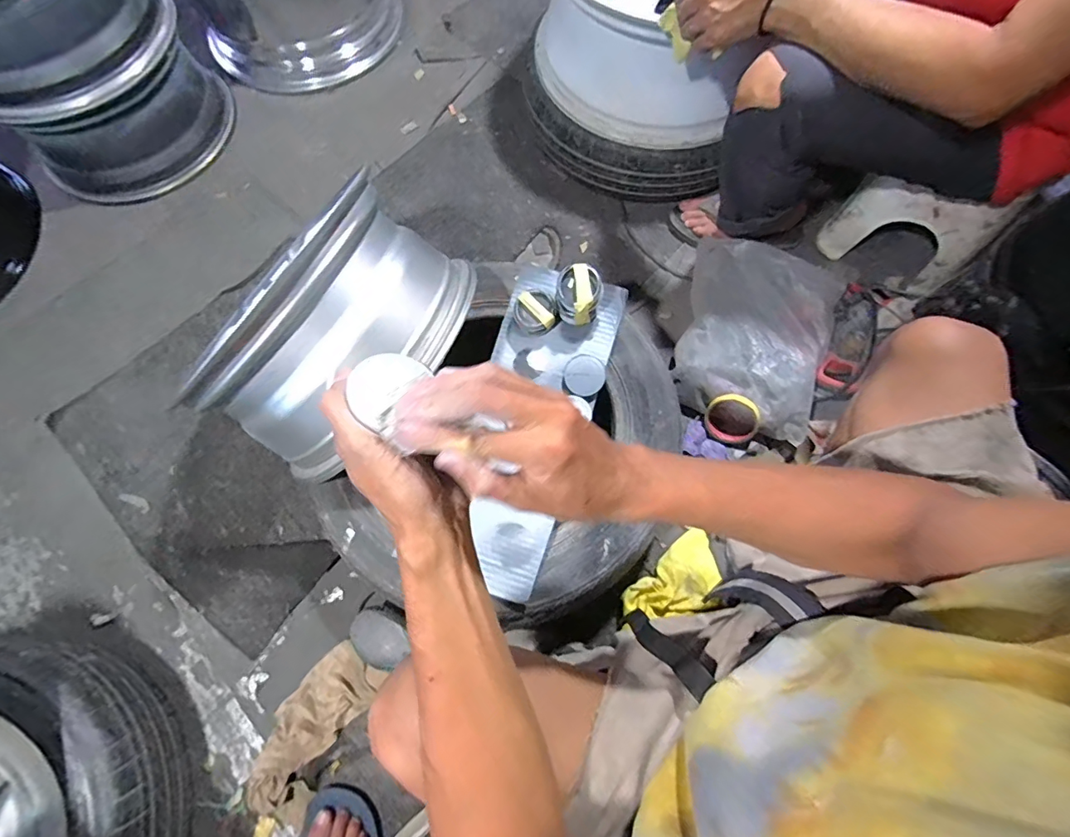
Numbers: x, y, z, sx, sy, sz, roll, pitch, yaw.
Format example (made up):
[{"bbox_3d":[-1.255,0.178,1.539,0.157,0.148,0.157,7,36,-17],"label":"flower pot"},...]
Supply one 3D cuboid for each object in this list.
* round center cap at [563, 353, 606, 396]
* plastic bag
[{"bbox_3d":[0.074,-0.066,0.724,0.060,0.011,0.063,0,72,0],"label":"round center cap"},{"bbox_3d":[0.376,-0.147,0.825,0.231,0.115,0.308,12,72,4],"label":"plastic bag"}]

